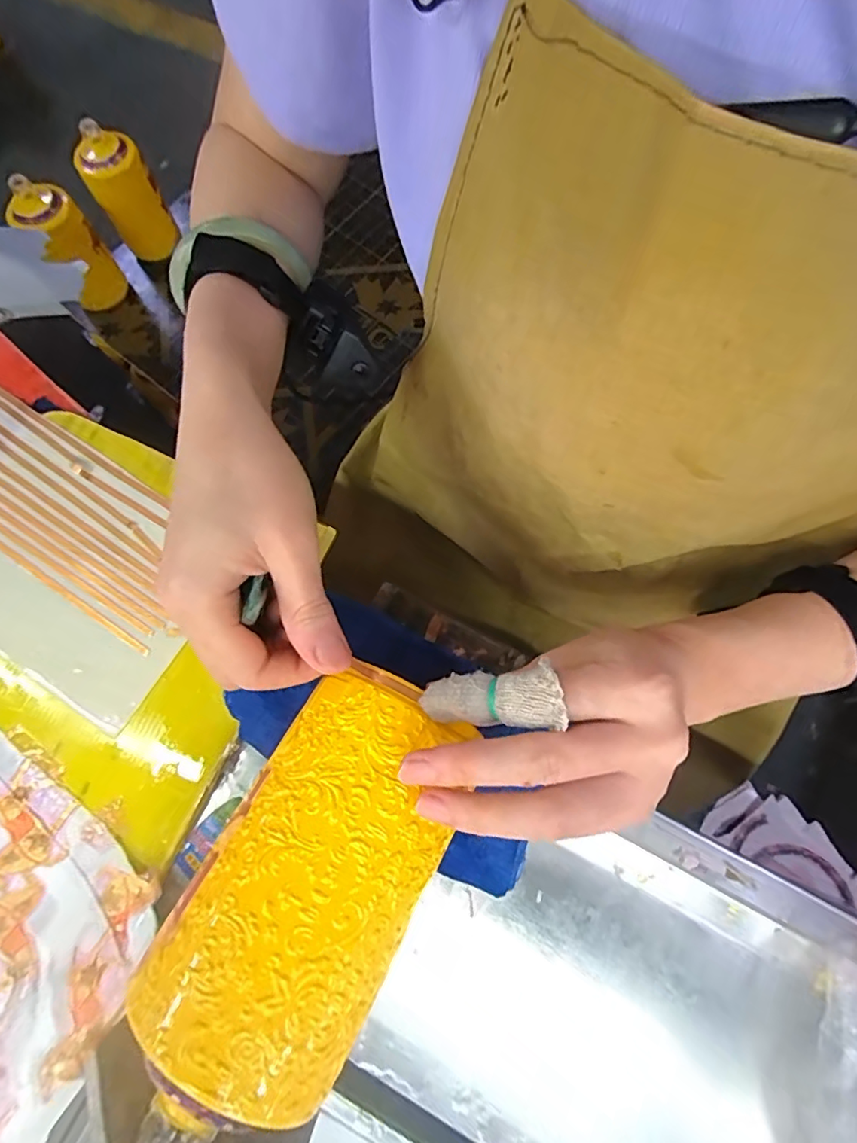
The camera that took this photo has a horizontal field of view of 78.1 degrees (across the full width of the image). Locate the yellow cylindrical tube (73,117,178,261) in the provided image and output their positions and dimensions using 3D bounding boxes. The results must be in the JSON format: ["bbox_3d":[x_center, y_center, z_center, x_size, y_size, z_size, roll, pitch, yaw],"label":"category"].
[{"bbox_3d":[-0.458,-0.575,0.808,0.086,0.179,0.086,0,75,0],"label":"yellow cylindrical tube"}]

